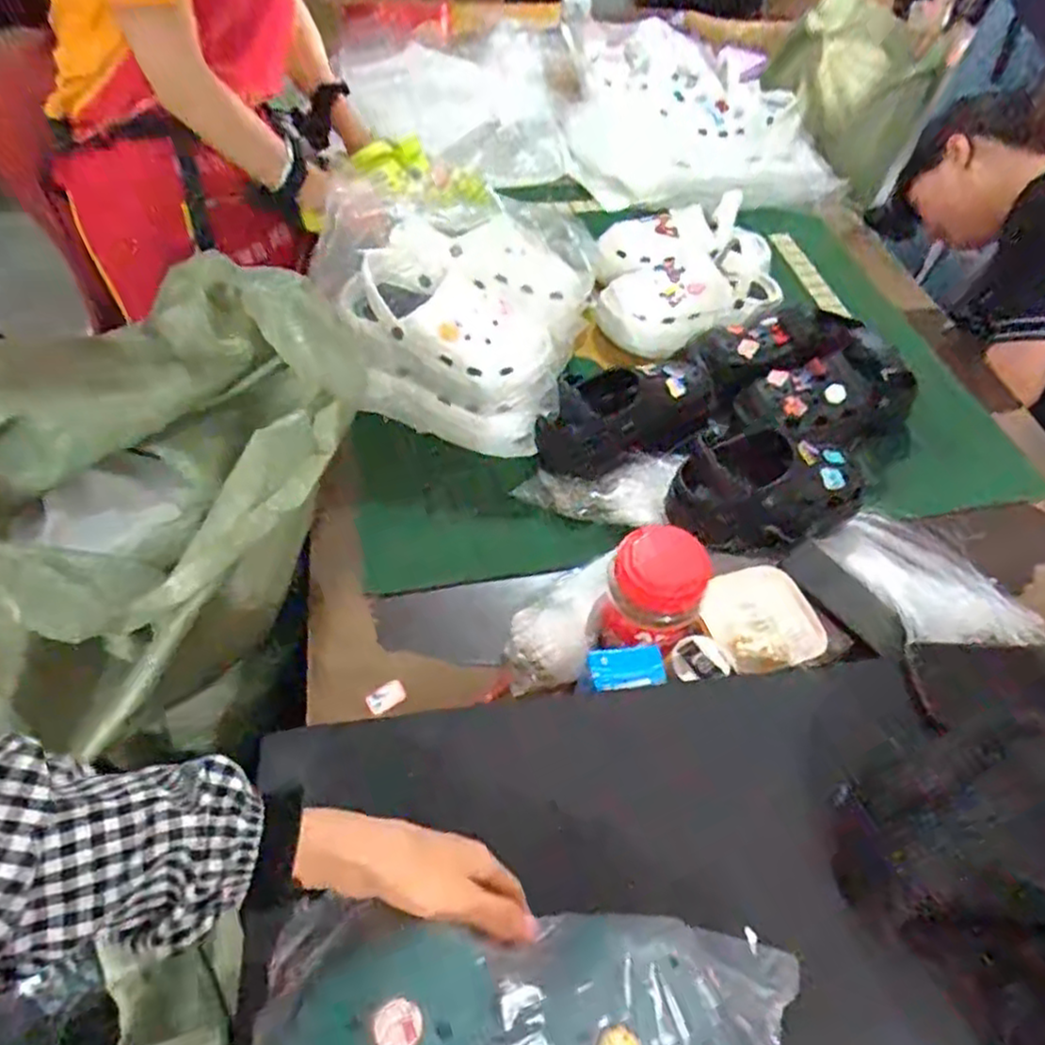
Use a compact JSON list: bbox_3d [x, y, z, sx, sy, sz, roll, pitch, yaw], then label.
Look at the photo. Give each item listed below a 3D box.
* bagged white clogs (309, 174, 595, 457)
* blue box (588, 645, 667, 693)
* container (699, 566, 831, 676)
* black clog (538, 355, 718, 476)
[{"bbox_3d":[-0.089,-0.242,0.890,0.306,0.220,0.191,10,50,5],"label":"bagged white clogs"},{"bbox_3d":[0.092,0.129,0.640,0.064,0.013,0.035,-3,49,-6],"label":"blue box"},{"bbox_3d":[0.241,0.096,0.728,0.113,0.037,0.107,-14,52,-14],"label":"container"},{"bbox_3d":[0.137,-0.130,0.891,0.240,0.097,0.114,-18,53,-17],"label":"black clog"}]

